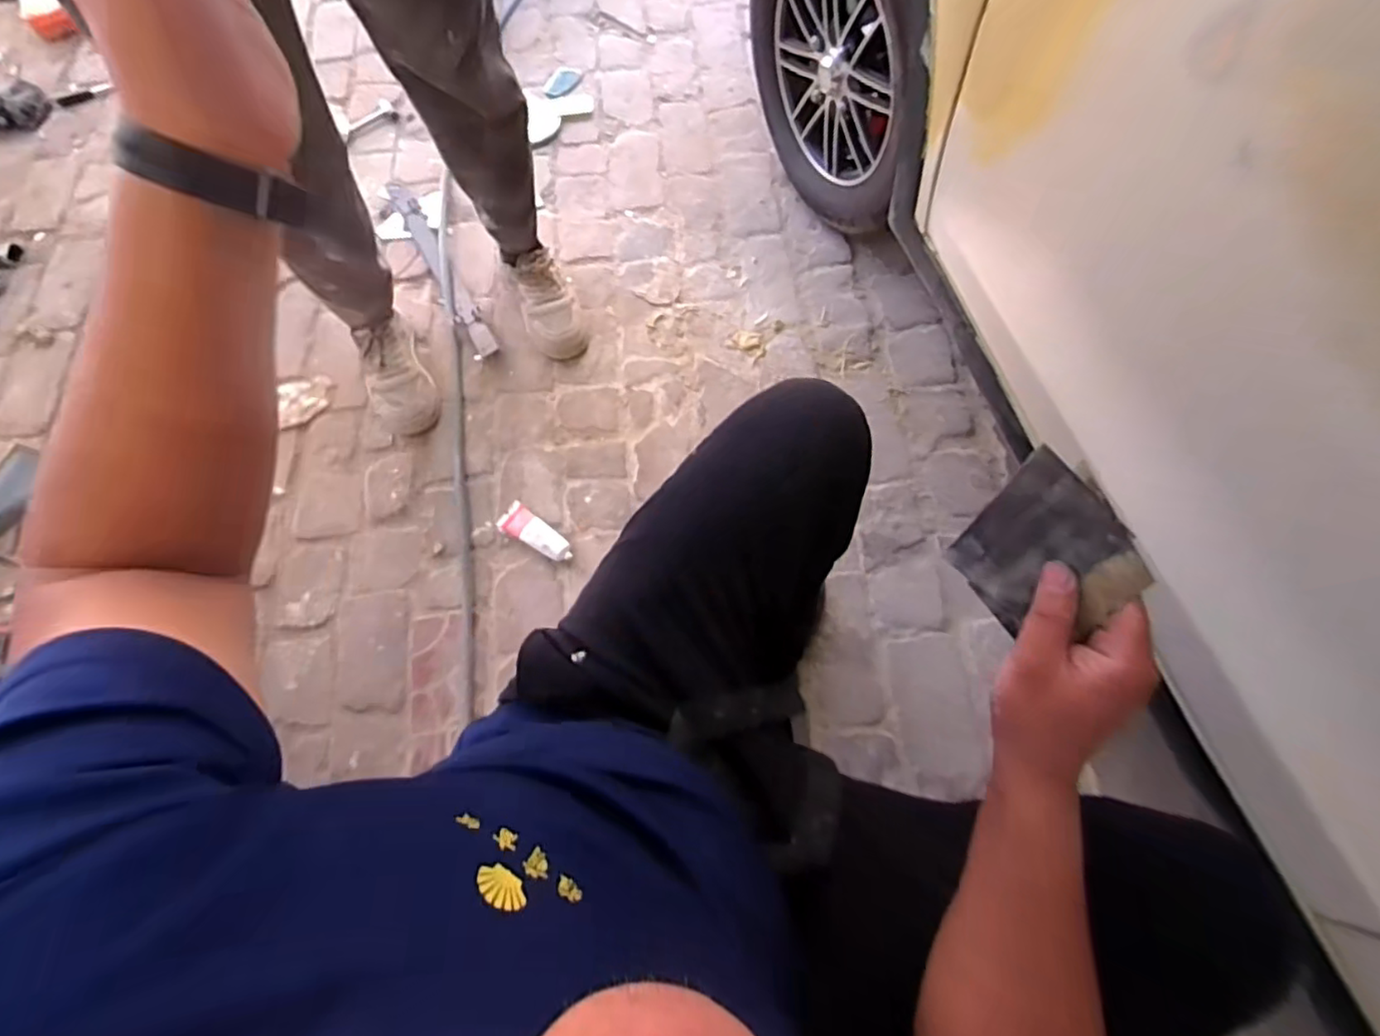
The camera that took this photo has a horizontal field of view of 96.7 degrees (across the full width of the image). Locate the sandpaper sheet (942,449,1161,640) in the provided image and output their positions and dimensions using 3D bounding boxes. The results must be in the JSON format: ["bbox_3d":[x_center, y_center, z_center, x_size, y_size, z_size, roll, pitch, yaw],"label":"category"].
[{"bbox_3d":[0.231,0.029,0.406,0.007,0.125,0.100,-15,56,-22],"label":"sandpaper sheet"}]

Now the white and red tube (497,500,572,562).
[{"bbox_3d":[-0.260,0.028,1.037,0.139,0.024,0.053,33,74,13],"label":"white and red tube"}]

